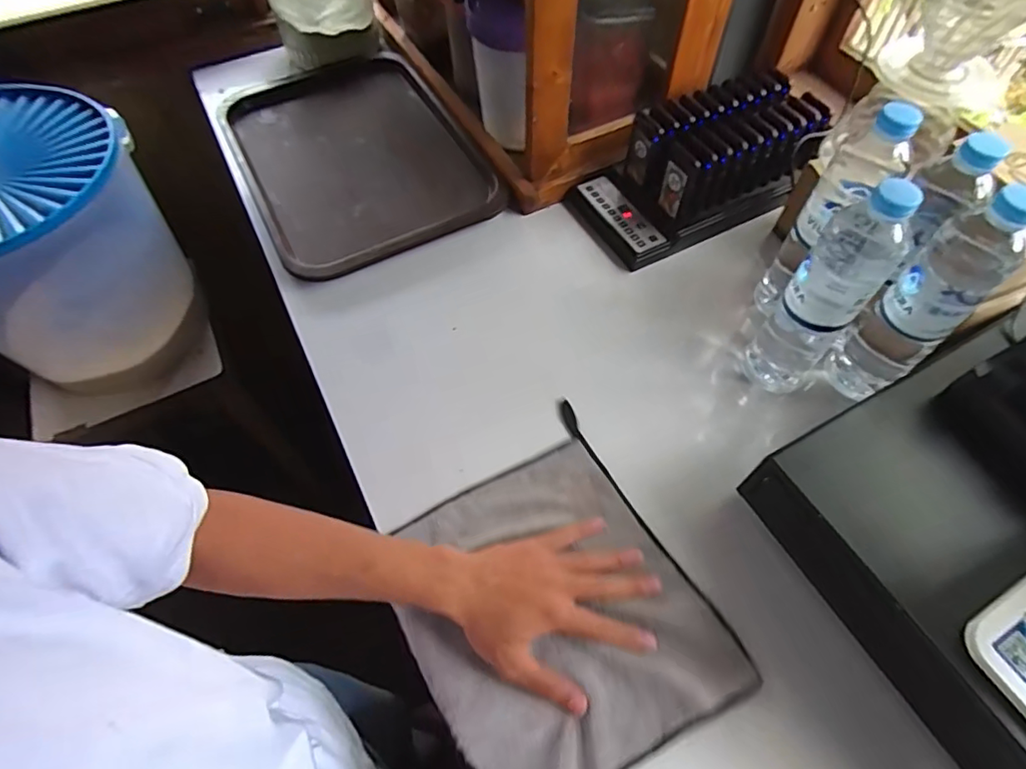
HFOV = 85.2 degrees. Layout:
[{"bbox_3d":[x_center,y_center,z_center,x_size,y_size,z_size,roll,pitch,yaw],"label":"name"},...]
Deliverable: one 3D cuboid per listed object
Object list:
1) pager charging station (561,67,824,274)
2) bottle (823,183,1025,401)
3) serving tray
[{"bbox_3d":[0.224,-0.272,0.688,0.282,0.104,0.145,-26,63,-14],"label":"pager charging station"},{"bbox_3d":[0.367,-0.065,0.506,0.076,0.259,0.067,-36,66,-19],"label":"bottle"},{"bbox_3d":[-0.222,-0.330,0.787,0.300,0.027,0.426,-25,63,-14],"label":"serving tray"}]

